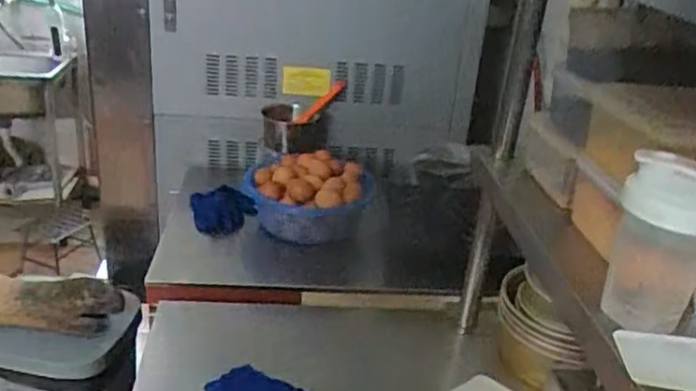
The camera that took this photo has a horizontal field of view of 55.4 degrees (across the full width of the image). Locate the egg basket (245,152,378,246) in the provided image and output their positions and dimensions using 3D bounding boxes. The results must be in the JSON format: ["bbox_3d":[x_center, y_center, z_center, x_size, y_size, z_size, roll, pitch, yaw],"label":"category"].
[{"bbox_3d":[-0.082,0.001,1.404,0.267,0.138,0.209,7,26,4],"label":"egg basket"}]

